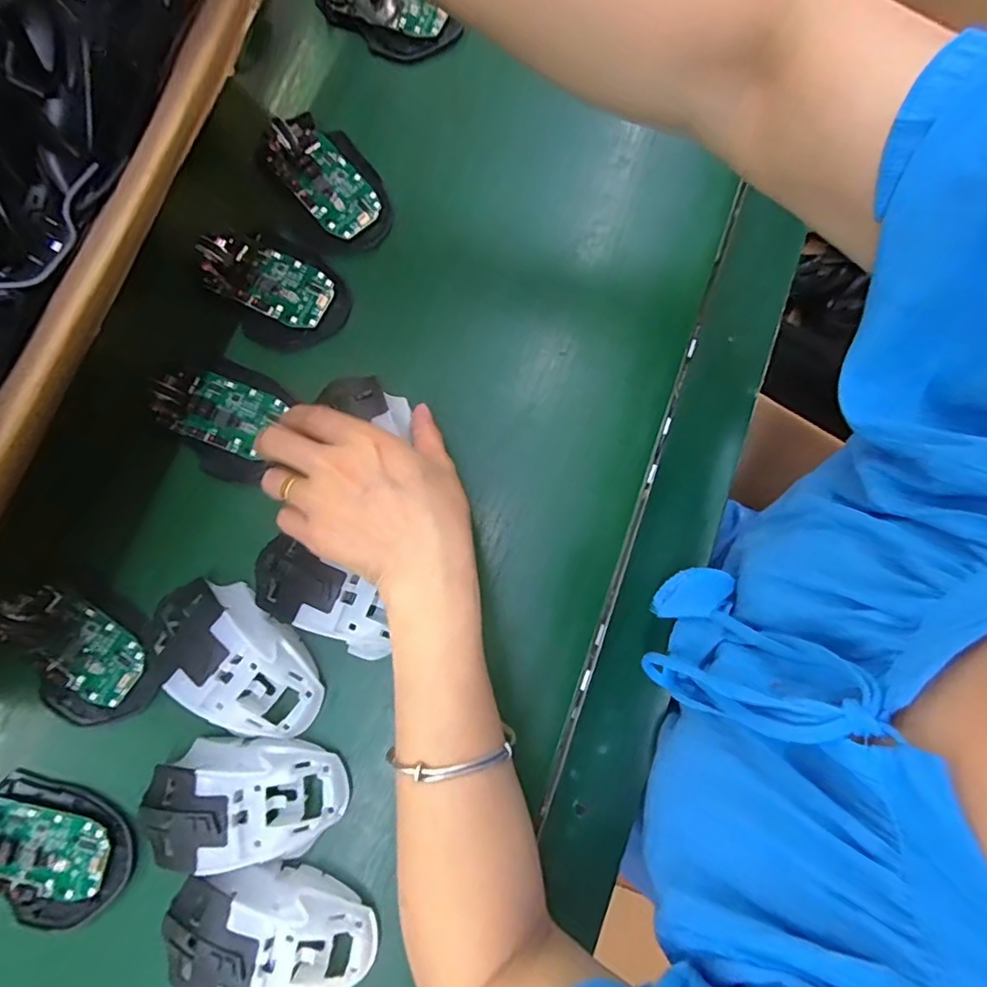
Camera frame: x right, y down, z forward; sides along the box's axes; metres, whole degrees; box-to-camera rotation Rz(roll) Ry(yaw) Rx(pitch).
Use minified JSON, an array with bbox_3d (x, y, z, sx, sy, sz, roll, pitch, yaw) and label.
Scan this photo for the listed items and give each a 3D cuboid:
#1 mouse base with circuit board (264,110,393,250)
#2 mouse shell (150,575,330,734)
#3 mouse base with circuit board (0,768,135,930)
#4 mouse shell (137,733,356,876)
[{"bbox_3d":[-0.115,-0.229,0.402,0.059,0.026,0.104,-42,80,-6],"label":"mouse base with circuit board"},{"bbox_3d":[-0.155,0.097,0.336,0.112,0.029,0.066,30,81,8],"label":"mouse shell"},{"bbox_3d":[-0.274,0.209,0.328,0.112,0.026,0.069,22,80,6],"label":"mouse base with circuit board"},{"bbox_3d":[-0.143,0.174,0.321,0.107,0.031,0.062,-7,79,1],"label":"mouse shell"}]

